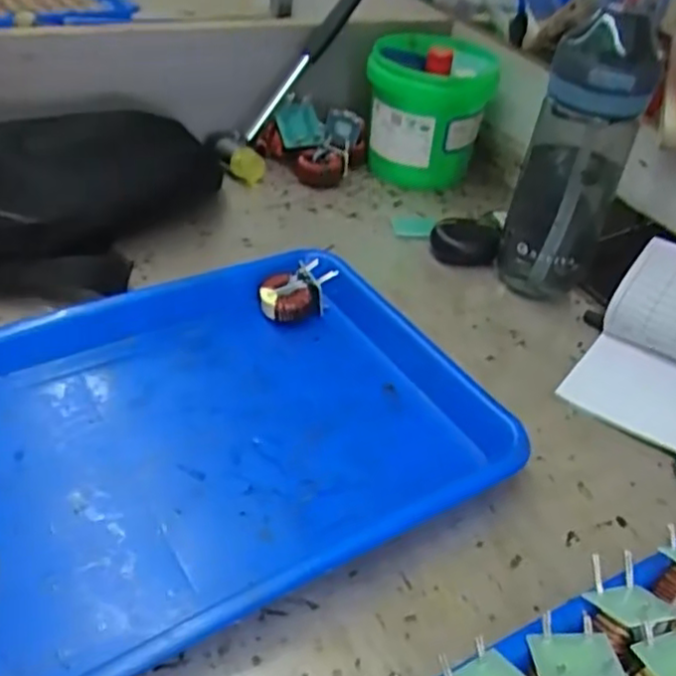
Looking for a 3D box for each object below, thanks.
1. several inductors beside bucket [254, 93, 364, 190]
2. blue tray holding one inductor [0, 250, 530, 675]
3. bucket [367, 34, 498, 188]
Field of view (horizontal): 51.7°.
[{"bbox_3d":[-0.022,-0.199,0.715,0.110,0.062,0.072,-7,42,-15],"label":"several inductors beside bucket"},{"bbox_3d":[-0.086,0.056,0.420,0.337,0.035,0.251,-19,46,-26],"label":"blue tray holding one inductor"},{"bbox_3d":[0.094,-0.242,0.725,0.121,0.127,0.145,11,40,6],"label":"bucket"}]

